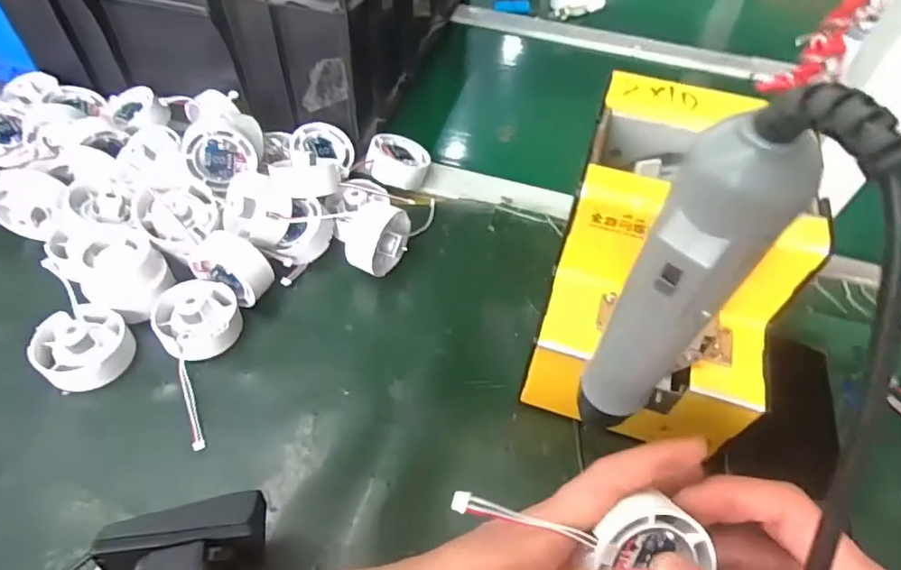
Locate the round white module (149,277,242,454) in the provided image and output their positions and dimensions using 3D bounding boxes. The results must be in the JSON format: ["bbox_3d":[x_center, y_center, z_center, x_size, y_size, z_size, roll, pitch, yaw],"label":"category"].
[{"bbox_3d":[-0.167,0.042,0.365,0.052,0.035,0.124,-21,55,-19],"label":"round white module"}]

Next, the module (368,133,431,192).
[{"bbox_3d":[-0.047,-0.113,0.487,0.055,0.027,0.055,15,46,-16],"label":"module"}]

